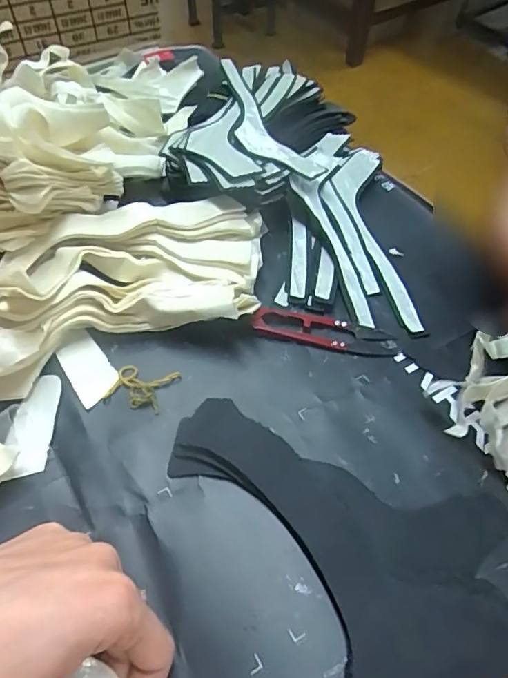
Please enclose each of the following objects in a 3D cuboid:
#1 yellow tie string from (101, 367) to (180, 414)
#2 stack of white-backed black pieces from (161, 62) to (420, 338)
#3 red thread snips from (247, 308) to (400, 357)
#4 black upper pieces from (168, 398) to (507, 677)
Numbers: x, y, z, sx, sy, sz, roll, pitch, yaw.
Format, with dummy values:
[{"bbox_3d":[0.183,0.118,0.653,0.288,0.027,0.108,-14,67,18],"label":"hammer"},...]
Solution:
[{"bbox_3d":[-0.072,0.029,0.316,0.037,0.006,0.032,17,56,11],"label":"yellow tie string"},{"bbox_3d":[0.020,-0.136,0.410,0.181,0.051,0.295,-2,54,-3],"label":"stack of white-backed black pieces"},{"bbox_3d":[0.048,-0.007,0.339,0.096,0.009,0.022,11,55,6],"label":"red thread snips"},{"bbox_3d":[0.052,0.093,0.267,0.137,0.011,0.190,-26,59,-19],"label":"black upper pieces"}]

